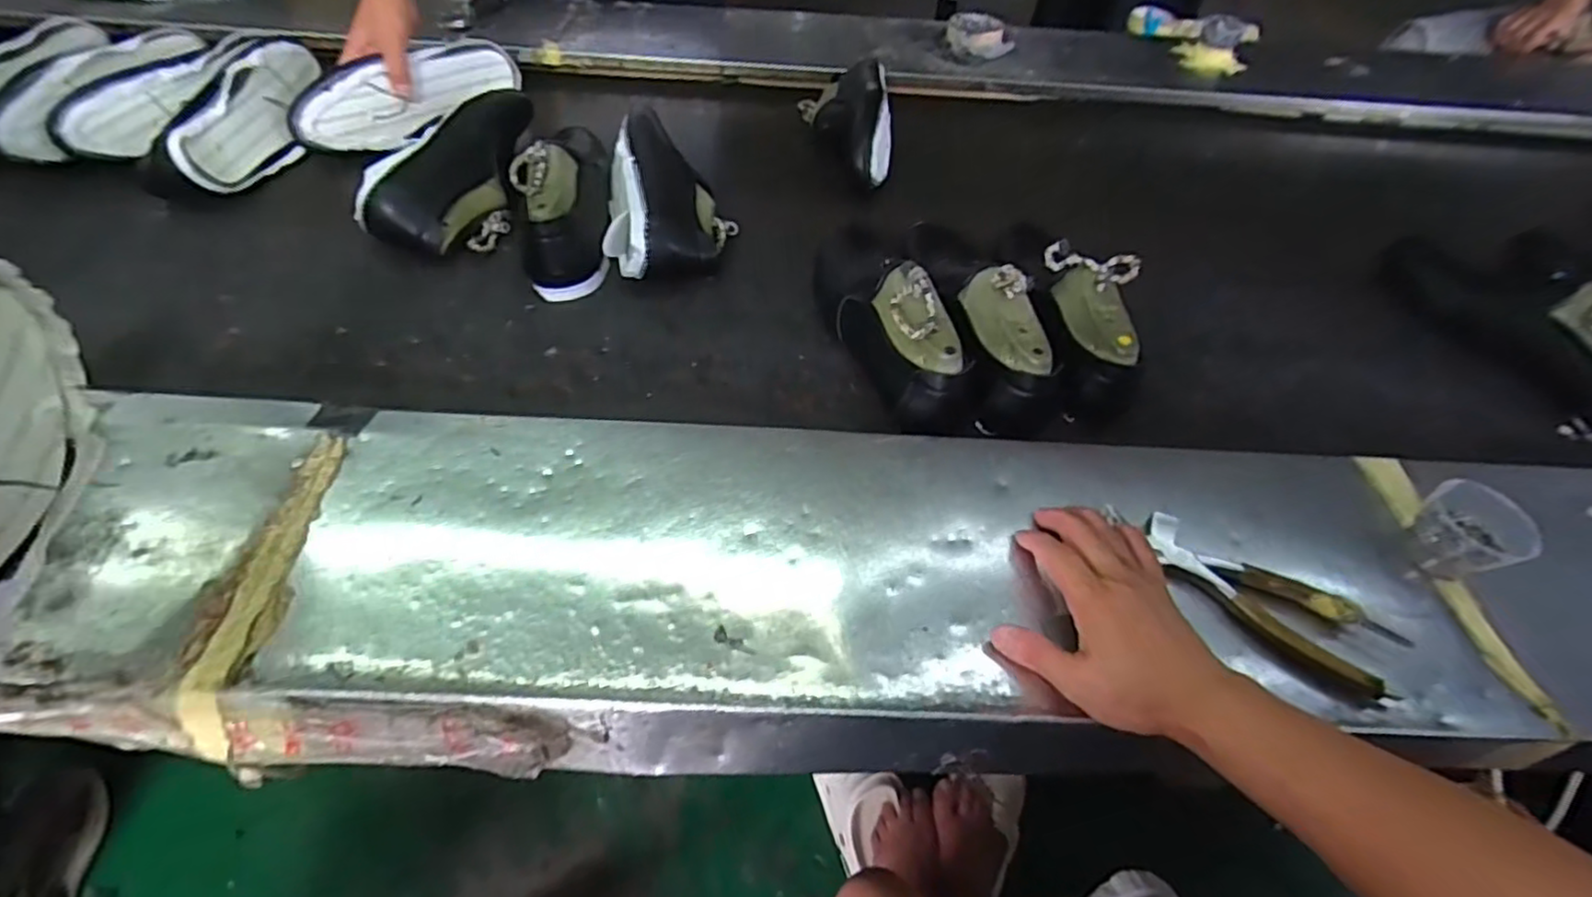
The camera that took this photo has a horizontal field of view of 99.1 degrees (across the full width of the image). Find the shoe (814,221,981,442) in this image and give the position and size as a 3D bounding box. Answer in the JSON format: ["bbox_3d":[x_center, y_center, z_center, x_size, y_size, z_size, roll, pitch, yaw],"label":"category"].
[{"bbox_3d":[0.086,-0.152,0.650,0.090,0.099,0.284,-11,53,-13],"label":"shoe"}]

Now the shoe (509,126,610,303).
[{"bbox_3d":[-0.246,-0.277,0.733,0.081,0.110,0.234,-3,52,-7],"label":"shoe"}]

